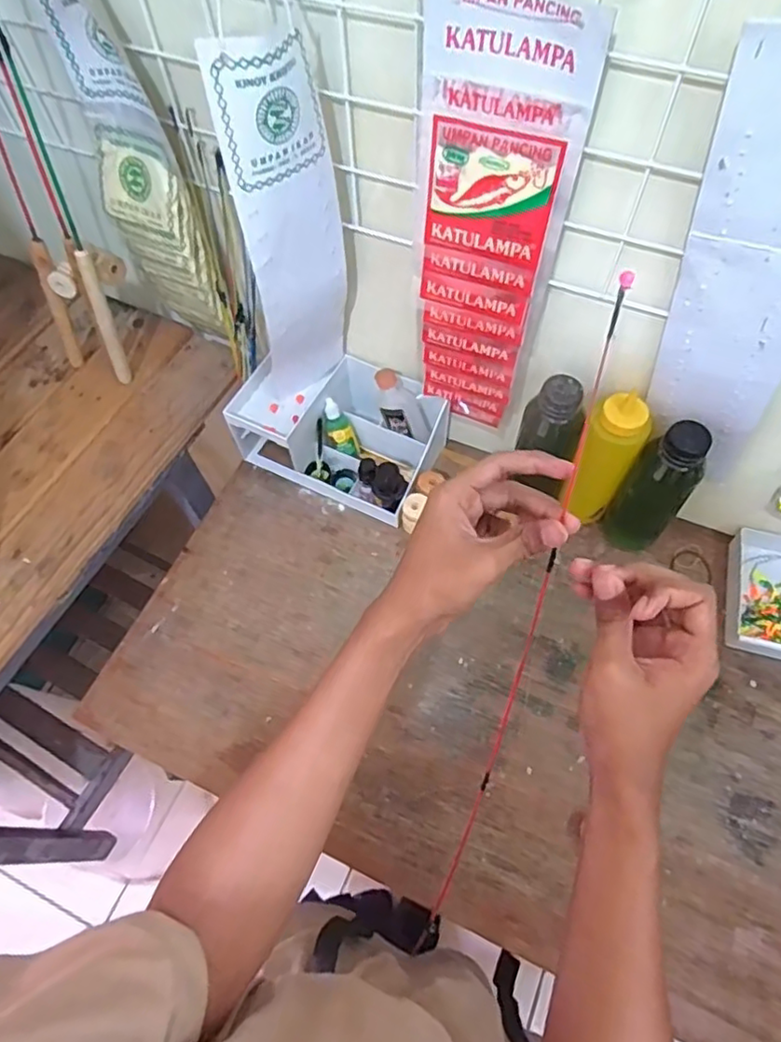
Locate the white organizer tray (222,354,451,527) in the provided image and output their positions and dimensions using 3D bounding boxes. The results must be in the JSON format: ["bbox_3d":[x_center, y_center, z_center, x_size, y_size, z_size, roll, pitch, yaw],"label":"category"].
[{"bbox_3d":[-0.058,-0.118,0.767,0.221,0.115,0.171,29,67,17],"label":"white organizer tray"}]

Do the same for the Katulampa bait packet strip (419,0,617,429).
[{"bbox_3d":[0.083,-0.221,0.541,0.114,0.389,0.026,21,65,13],"label":"Katulampa bait packet strip"}]

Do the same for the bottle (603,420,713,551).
[{"bbox_3d":[0.282,-0.032,0.660,0.060,0.186,0.053,30,67,17],"label":"bottle"}]

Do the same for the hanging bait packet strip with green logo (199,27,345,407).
[{"bbox_3d":[-0.094,-0.246,0.582,0.096,0.367,0.063,-24,63,-10],"label":"hanging bait packet strip with green logo"}]

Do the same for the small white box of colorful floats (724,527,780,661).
[{"bbox_3d":[0.424,0.079,0.686,0.092,0.028,0.147,12,63,9],"label":"small white box of colorful floats"}]

